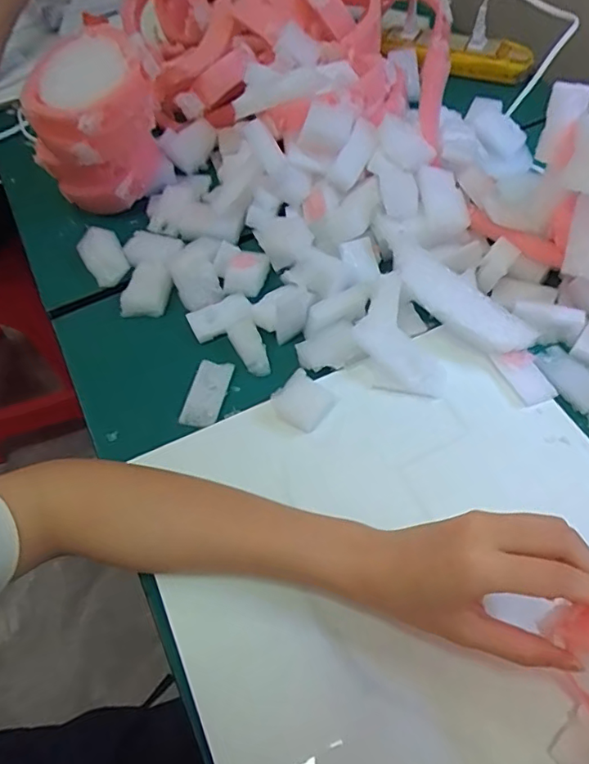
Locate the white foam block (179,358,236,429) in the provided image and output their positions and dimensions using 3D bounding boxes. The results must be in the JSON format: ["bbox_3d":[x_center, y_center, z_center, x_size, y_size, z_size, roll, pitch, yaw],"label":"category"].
[{"bbox_3d":[-0.068,0.009,0.431,0.029,0.011,0.054,7,57,10],"label":"white foam block"}]

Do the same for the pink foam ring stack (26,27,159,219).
[{"bbox_3d":[-0.186,-0.235,0.517,0.112,0.127,0.127,-23,57,-11],"label":"pink foam ring stack"}]

